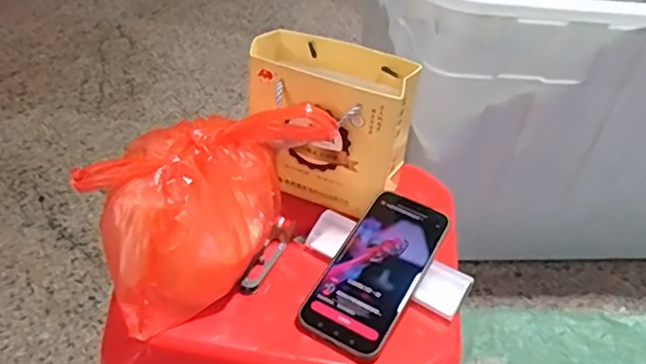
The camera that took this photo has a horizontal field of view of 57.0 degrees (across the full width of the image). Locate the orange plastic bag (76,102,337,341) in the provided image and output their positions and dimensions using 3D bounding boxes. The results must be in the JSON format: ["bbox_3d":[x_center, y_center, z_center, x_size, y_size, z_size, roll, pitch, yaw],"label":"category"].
[{"bbox_3d":[-0.106,0.008,0.532,0.146,0.120,0.218,34,46,30],"label":"orange plastic bag"}]

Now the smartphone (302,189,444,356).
[{"bbox_3d":[0.049,0.077,0.533,0.075,0.009,0.162,24,56,21],"label":"smartphone"}]

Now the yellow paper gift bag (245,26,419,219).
[{"bbox_3d":[0.004,-0.061,0.612,0.158,0.142,0.087,17,40,13],"label":"yellow paper gift bag"}]

